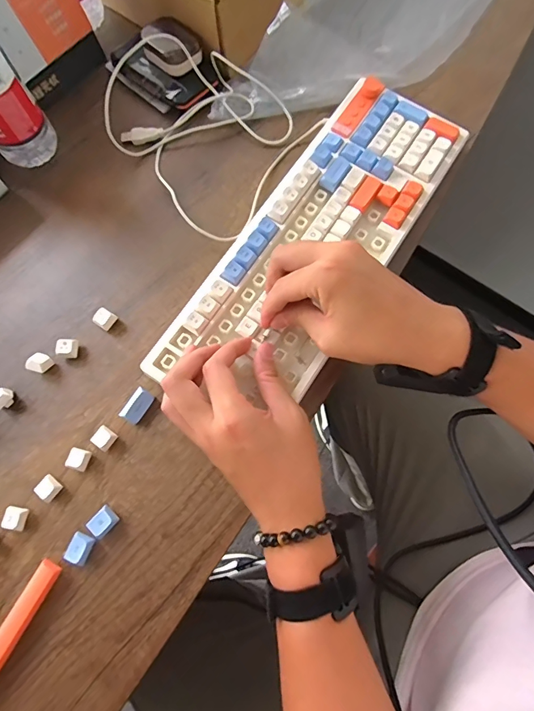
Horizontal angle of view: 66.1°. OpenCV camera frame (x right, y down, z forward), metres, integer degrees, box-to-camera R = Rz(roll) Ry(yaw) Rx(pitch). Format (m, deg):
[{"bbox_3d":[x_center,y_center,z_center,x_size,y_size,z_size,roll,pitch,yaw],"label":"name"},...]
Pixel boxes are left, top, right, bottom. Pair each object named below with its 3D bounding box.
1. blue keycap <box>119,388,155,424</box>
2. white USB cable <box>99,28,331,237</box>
[{"bbox_3d":[-0.119,0.047,0.380,0.017,0.015,0.030,34,77,11],"label":"blue keycap"},{"bbox_3d":[-0.092,-0.258,0.456,0.250,0.047,0.189,34,77,11],"label":"white USB cable"}]

